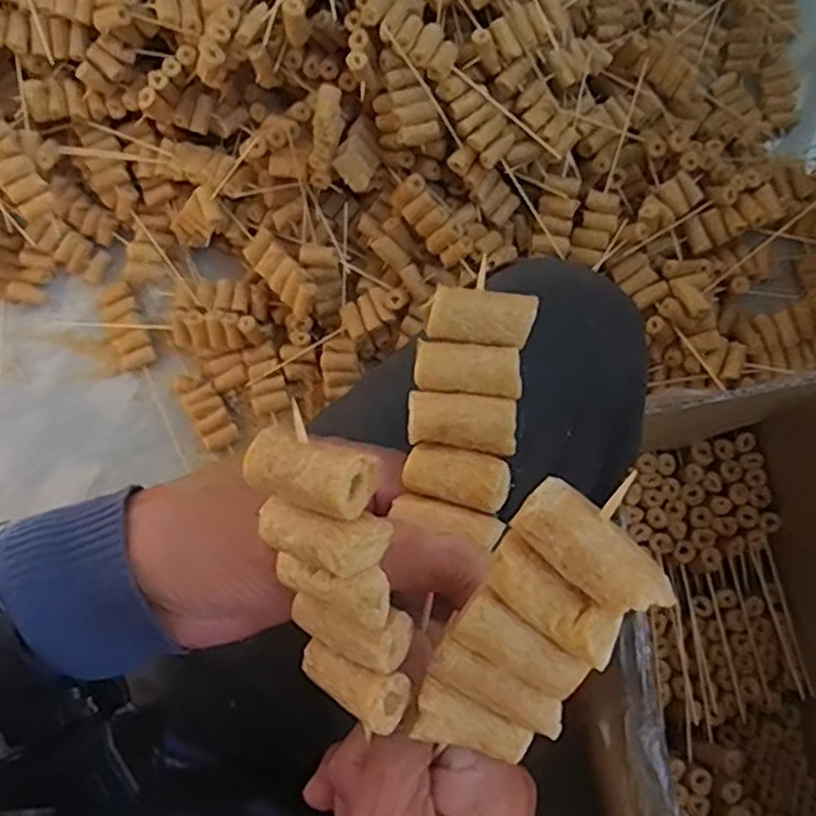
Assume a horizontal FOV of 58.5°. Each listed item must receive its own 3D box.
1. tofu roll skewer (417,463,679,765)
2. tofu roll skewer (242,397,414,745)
[{"bbox_3d":[0.033,0.063,0.198,0.038,0.018,0.093,26,123,6],"label":"tofu roll skewer"},{"bbox_3d":[-0.021,0.047,0.213,0.036,0.022,0.095,9,121,37],"label":"tofu roll skewer"}]

